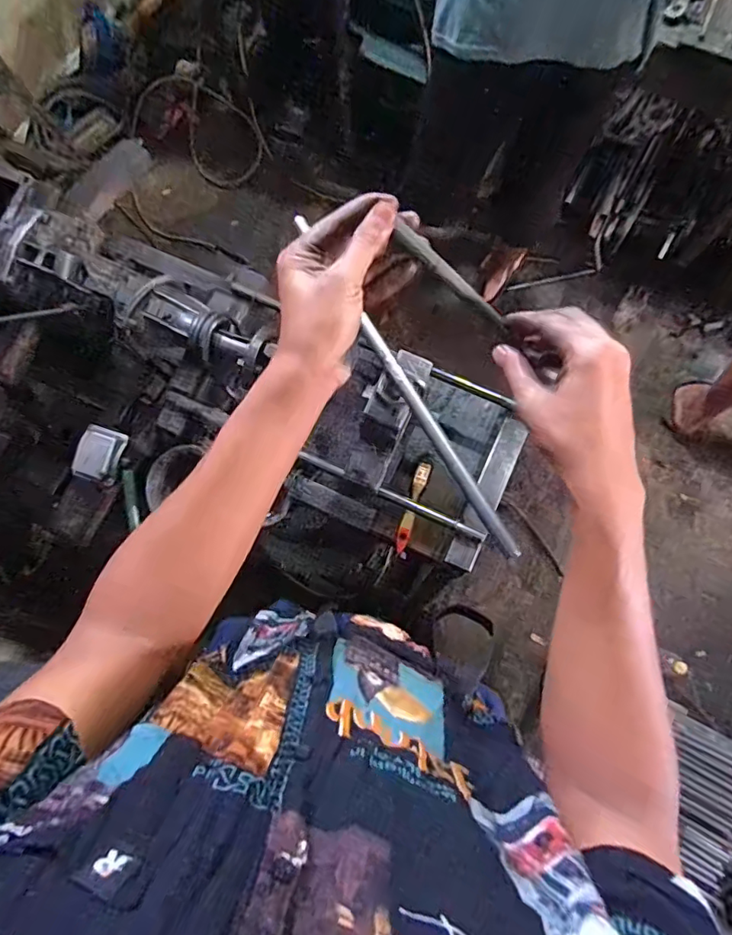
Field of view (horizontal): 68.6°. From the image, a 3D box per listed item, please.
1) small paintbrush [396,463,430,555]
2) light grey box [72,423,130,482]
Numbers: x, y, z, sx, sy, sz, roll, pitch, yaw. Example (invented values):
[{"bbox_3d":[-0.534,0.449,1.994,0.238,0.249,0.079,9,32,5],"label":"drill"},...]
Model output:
[{"bbox_3d":[0.073,0.062,0.844,0.022,0.017,0.144,18,77,6],"label":"small paintbrush"},{"bbox_3d":[-0.433,-0.023,0.869,0.064,0.033,0.086,14,77,5],"label":"light grey box"}]

